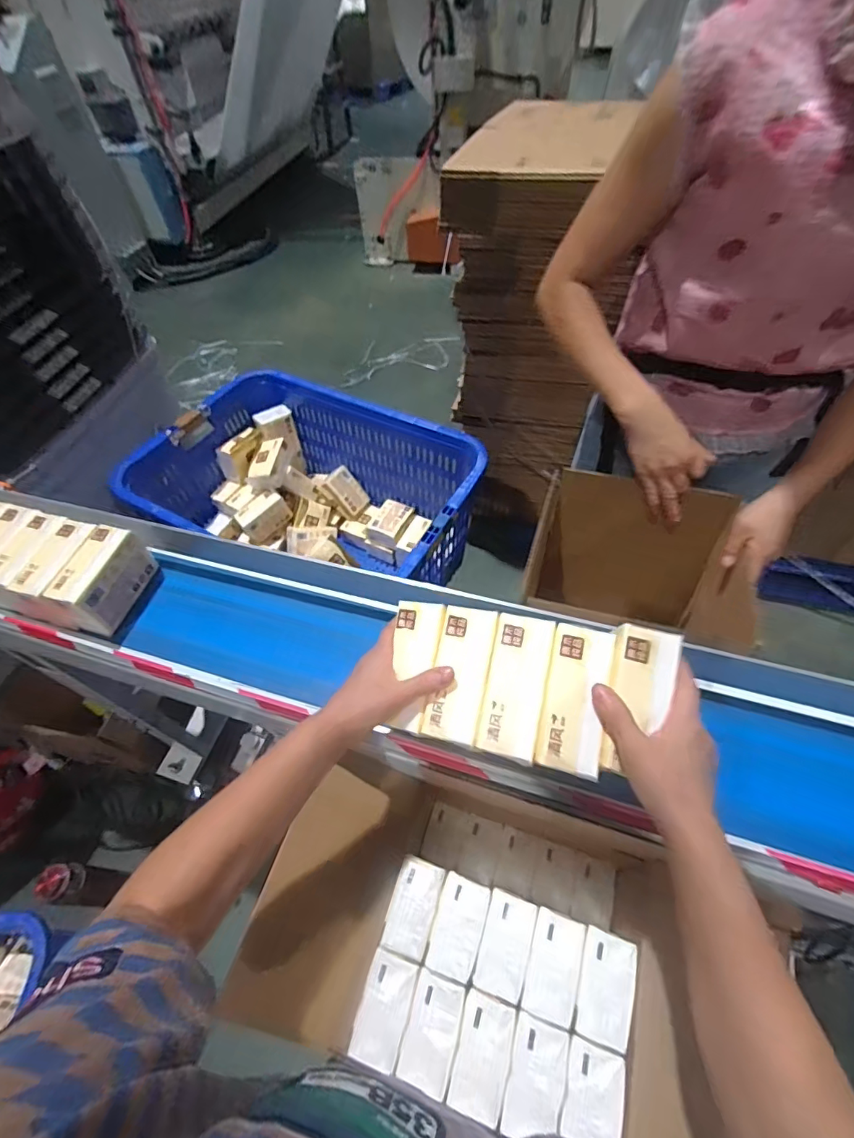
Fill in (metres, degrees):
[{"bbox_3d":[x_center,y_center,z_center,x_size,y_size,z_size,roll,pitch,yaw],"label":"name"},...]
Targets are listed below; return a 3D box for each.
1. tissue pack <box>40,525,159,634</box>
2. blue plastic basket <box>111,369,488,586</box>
[{"bbox_3d":[-0.439,0.014,0.660,0.062,0.077,0.120,16,55,14],"label":"tissue pack"},{"bbox_3d":[-0.256,-0.163,1.205,0.732,0.309,0.493,23,57,19],"label":"blue plastic basket"}]

